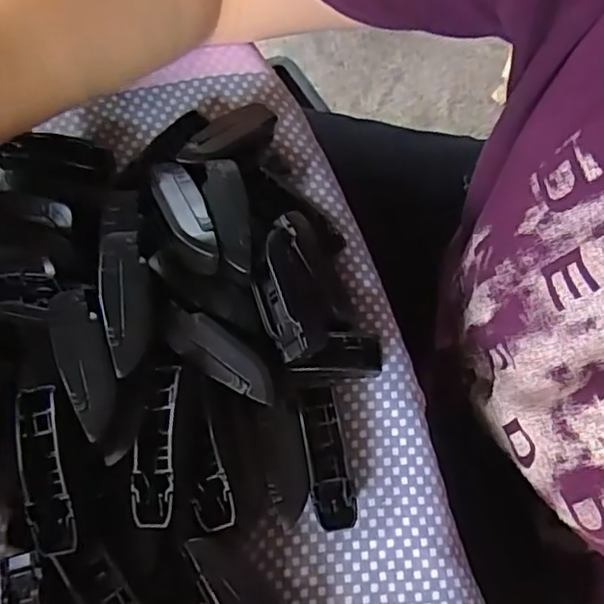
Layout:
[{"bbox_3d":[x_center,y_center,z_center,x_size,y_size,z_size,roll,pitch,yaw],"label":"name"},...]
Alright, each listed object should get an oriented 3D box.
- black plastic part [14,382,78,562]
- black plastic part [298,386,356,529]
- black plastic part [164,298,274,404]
[{"bbox_3d":[-0.088,0.057,0.214,0.016,0.011,0.055,-13,72,-5],"label":"black plastic part"},{"bbox_3d":[0.009,0.062,0.252,0.016,0.015,0.055,-10,72,-4],"label":"black plastic part"},{"bbox_3d":[-0.032,0.019,0.237,0.051,0.006,0.018,34,74,10],"label":"black plastic part"}]

